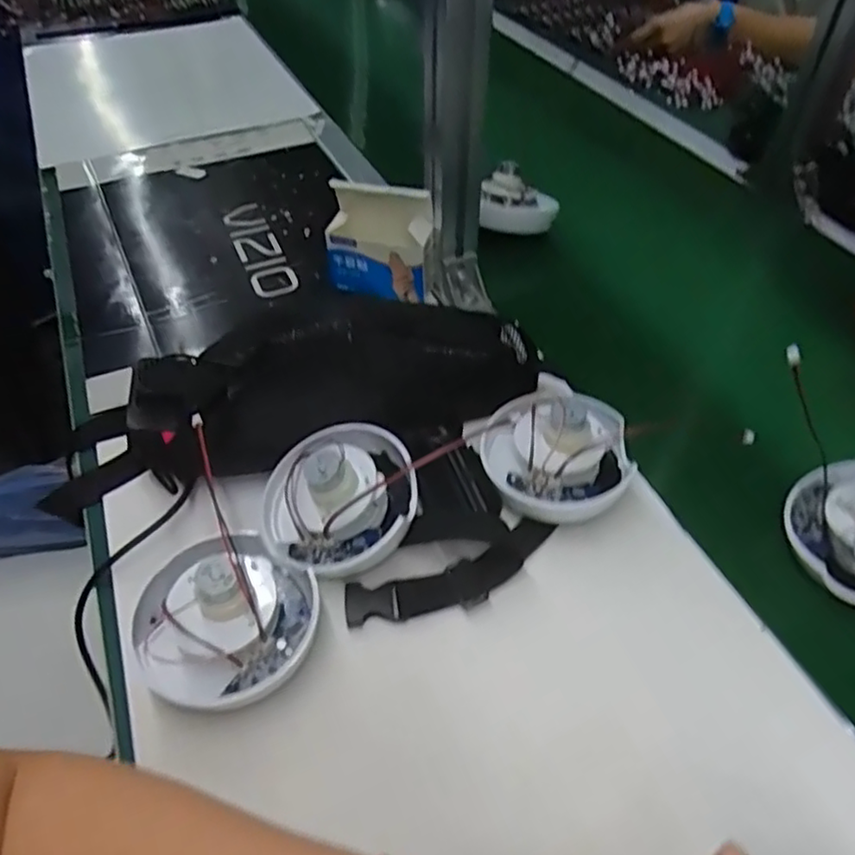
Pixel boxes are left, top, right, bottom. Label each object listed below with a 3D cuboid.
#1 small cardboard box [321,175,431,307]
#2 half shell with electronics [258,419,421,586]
[{"bbox_3d":[-0.047,-0.172,0.628,0.096,0.096,0.030,9,47,9],"label":"small cardboard box"},{"bbox_3d":[-0.061,0.040,0.453,0.104,0.057,0.103,0,46,0],"label":"half shell with electronics"}]

